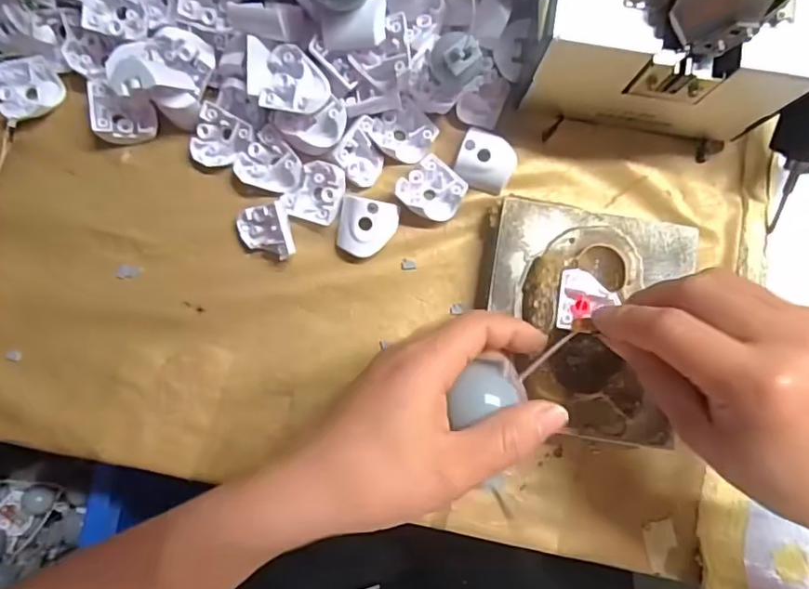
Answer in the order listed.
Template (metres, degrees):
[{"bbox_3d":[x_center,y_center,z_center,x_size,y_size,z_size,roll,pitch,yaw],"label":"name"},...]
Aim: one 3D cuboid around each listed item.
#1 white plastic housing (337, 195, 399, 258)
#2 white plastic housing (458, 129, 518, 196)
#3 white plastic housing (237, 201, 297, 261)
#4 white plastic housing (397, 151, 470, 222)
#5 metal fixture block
[{"bbox_3d":[-0.021,-0.036,0.300,0.031,0.015,0.029,12,84,1],"label":"white plastic housing"},{"bbox_3d":[0.046,-0.073,0.307,0.031,0.011,0.029,20,84,2],"label":"white plastic housing"},{"bbox_3d":[-0.074,-0.032,0.299,0.028,0.028,0.032,-19,84,-2],"label":"white plastic housing"},{"bbox_3d":[0.015,-0.057,0.305,0.032,0.009,0.030,40,85,4],"label":"white plastic housing"},{"bbox_3d":[0.092,0.014,0.294,0.102,0.038,0.115,10,84,1],"label":"metal fixture block"}]

